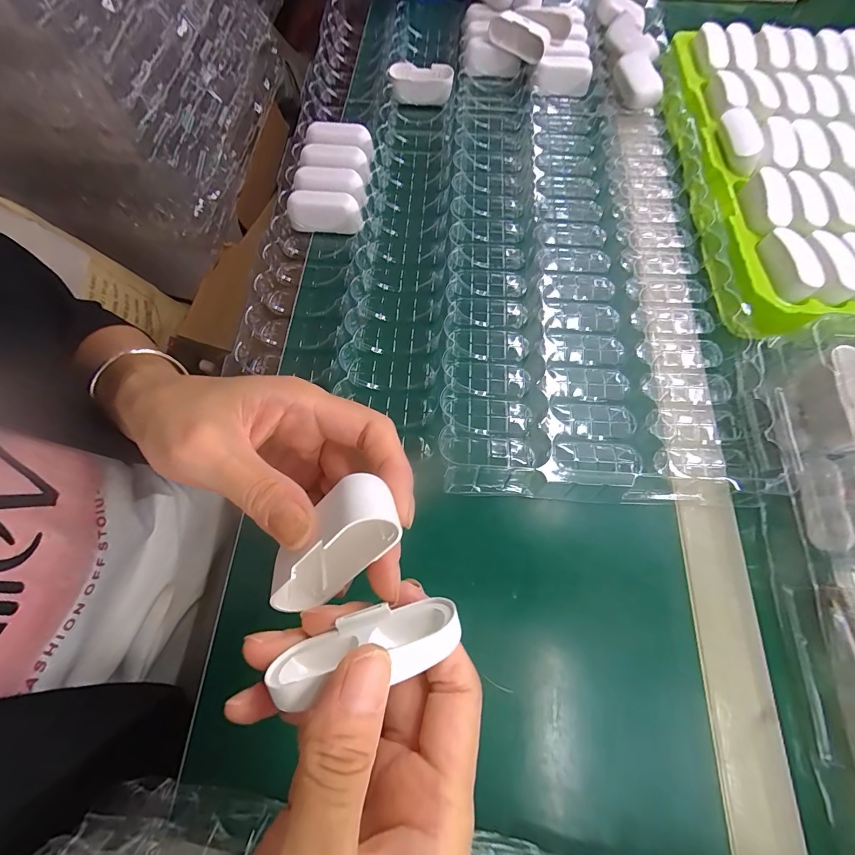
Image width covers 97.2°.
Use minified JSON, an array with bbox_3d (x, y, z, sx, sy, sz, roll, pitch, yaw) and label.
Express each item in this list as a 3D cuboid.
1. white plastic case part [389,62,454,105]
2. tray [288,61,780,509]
[{"bbox_3d":[-0.006,-0.364,0.397,0.063,0.021,0.029,15,70,5],"label":"white plastic case part"},{"bbox_3d":[0.065,-0.162,0.340,0.345,0.043,0.446,1,69,0],"label":"tray"}]

